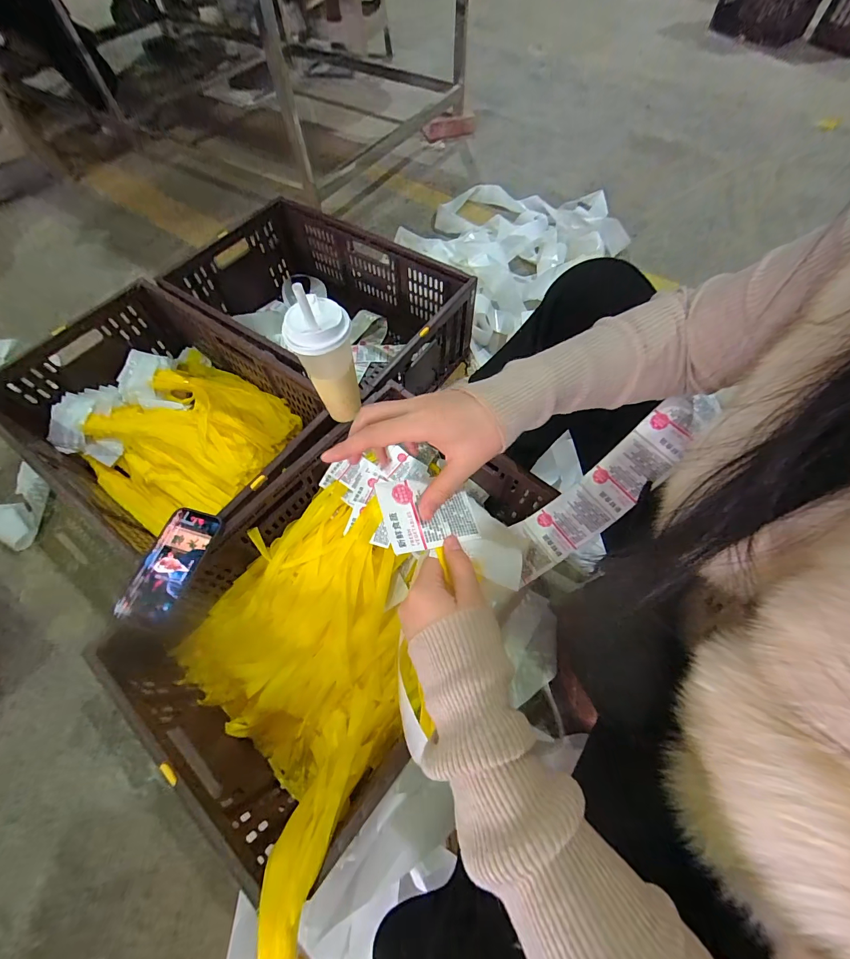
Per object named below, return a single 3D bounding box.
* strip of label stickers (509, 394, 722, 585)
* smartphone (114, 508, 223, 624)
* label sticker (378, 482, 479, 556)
[{"bbox_3d":[0.198,0.007,0.407,0.249,0.051,0.061,-46,68,13],"label":"strip of label stickers"},{"bbox_3d":[-0.353,0.114,0.515,0.076,0.010,0.155,12,59,8],"label":"smartphone"},{"bbox_3d":[0.004,0.025,0.298,0.078,0.004,0.058,-6,65,-27],"label":"label sticker"}]

